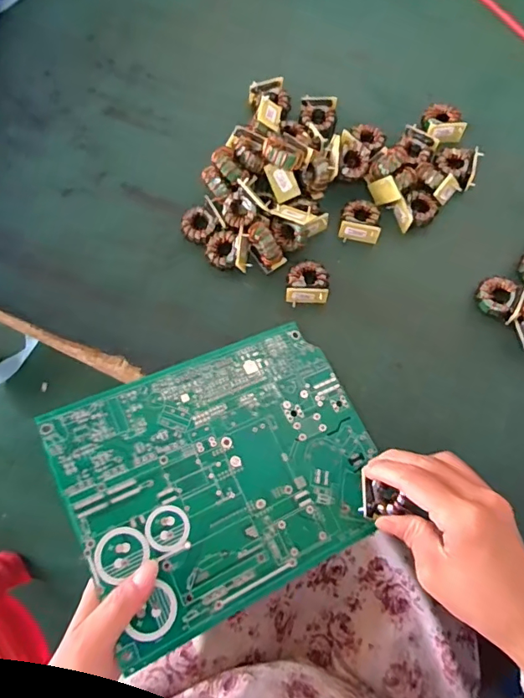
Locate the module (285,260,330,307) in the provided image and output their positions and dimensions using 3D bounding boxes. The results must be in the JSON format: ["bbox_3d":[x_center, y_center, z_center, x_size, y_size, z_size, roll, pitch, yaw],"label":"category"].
[{"bbox_3d":[0.040,-0.057,0.431,0.037,0.017,0.037,2,72,1],"label":"module"}]

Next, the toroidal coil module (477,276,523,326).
[{"bbox_3d":[0.208,-0.046,0.418,0.038,0.015,0.039,33,75,10],"label":"toroidal coil module"}]

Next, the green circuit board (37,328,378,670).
[{"bbox_3d":[-0.024,0.085,0.361,0.221,0.004,0.171,-21,73,-21],"label":"green circuit board"}]

